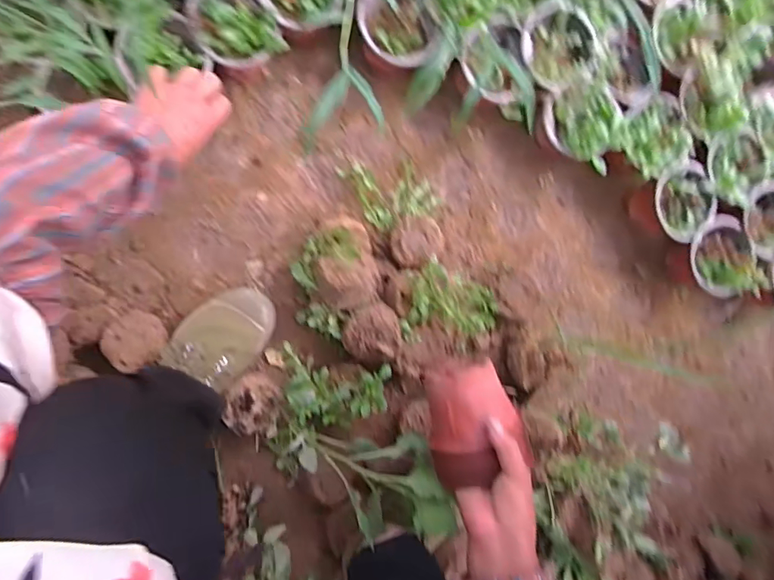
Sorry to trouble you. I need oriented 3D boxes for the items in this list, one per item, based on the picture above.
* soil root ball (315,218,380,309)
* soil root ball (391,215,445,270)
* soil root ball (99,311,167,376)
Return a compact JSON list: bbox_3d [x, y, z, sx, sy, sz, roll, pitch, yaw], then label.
[{"bbox_3d":[-0.047,-0.033,0.590,0.076,0.082,0.106,6,91,-9],"label":"soil root ball"},{"bbox_3d":[0.041,-0.062,0.621,0.069,0.045,0.066,0,92,-8],"label":"soil root ball"},{"bbox_3d":[-0.302,0.061,0.572,0.065,0.047,0.067,0,92,-8],"label":"soil root ball"}]

